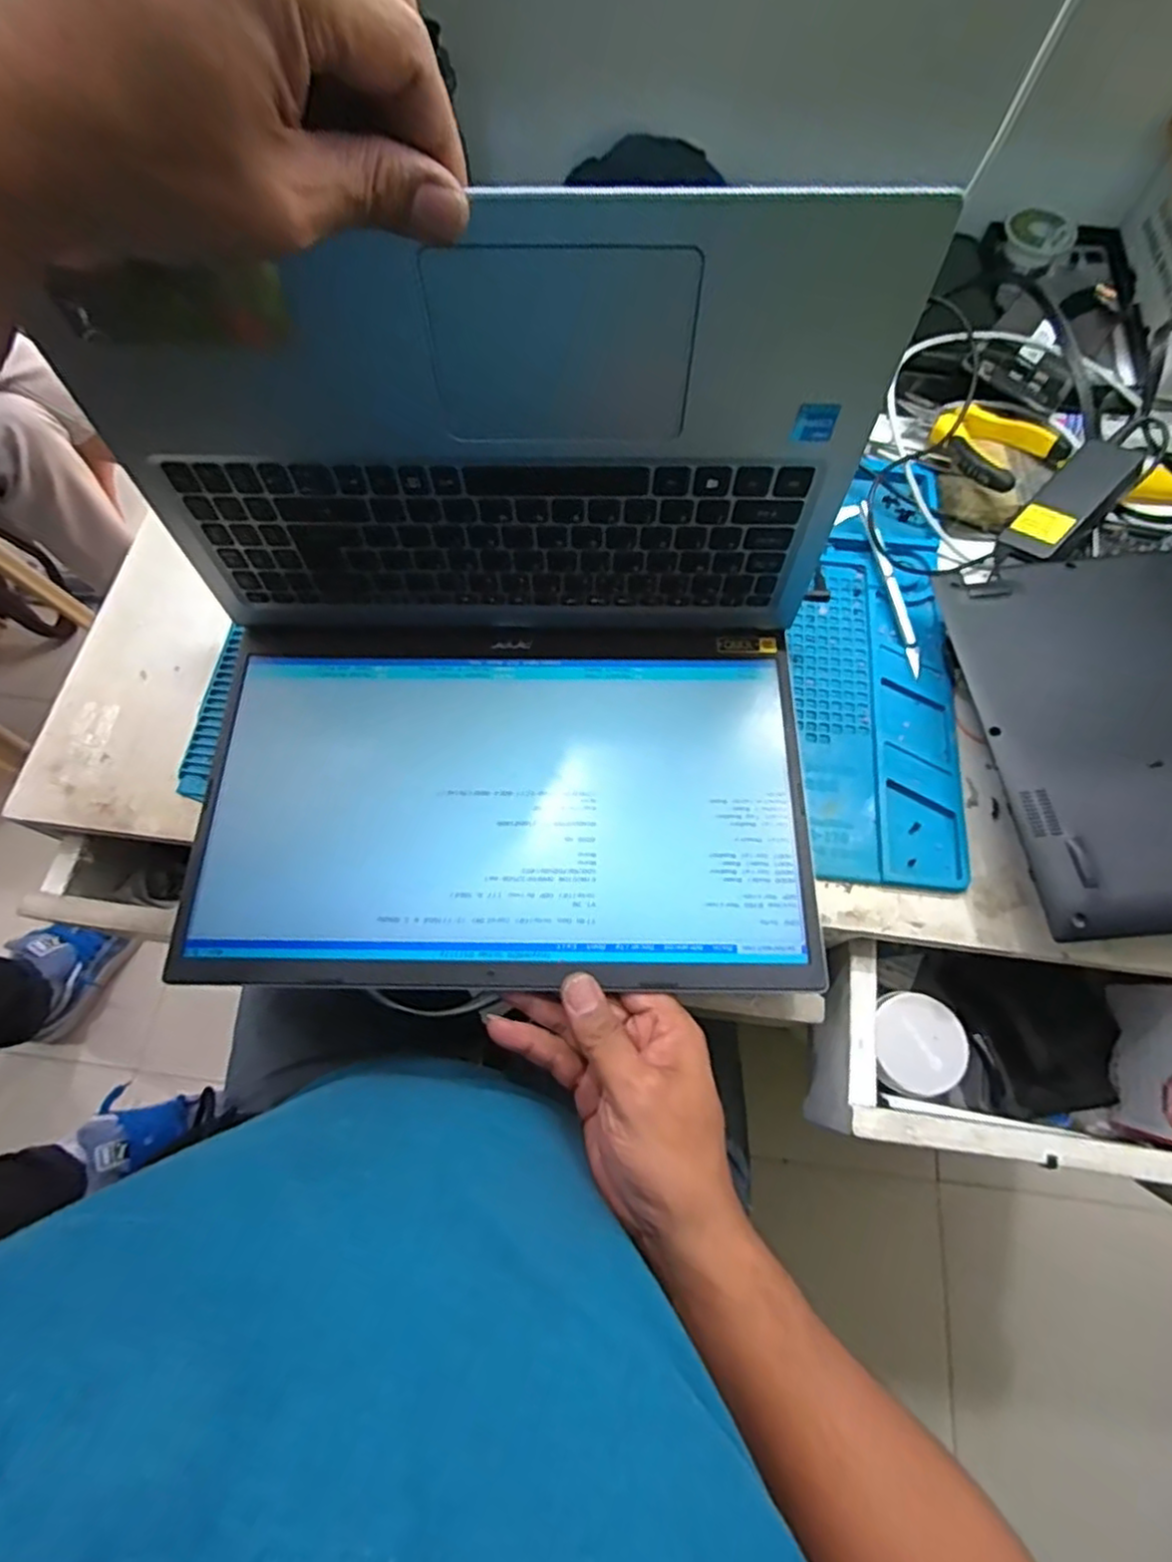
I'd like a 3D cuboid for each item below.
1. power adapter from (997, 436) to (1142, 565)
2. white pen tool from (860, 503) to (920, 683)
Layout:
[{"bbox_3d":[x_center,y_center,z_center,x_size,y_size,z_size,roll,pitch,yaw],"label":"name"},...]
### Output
[{"bbox_3d":[0.320,-0.181,0.449,0.090,0.023,0.039,-48,52,-2],"label":"power adapter"},{"bbox_3d":[0.205,-0.131,0.452,0.009,0.010,0.130,-8,69,-3],"label":"white pen tool"}]

